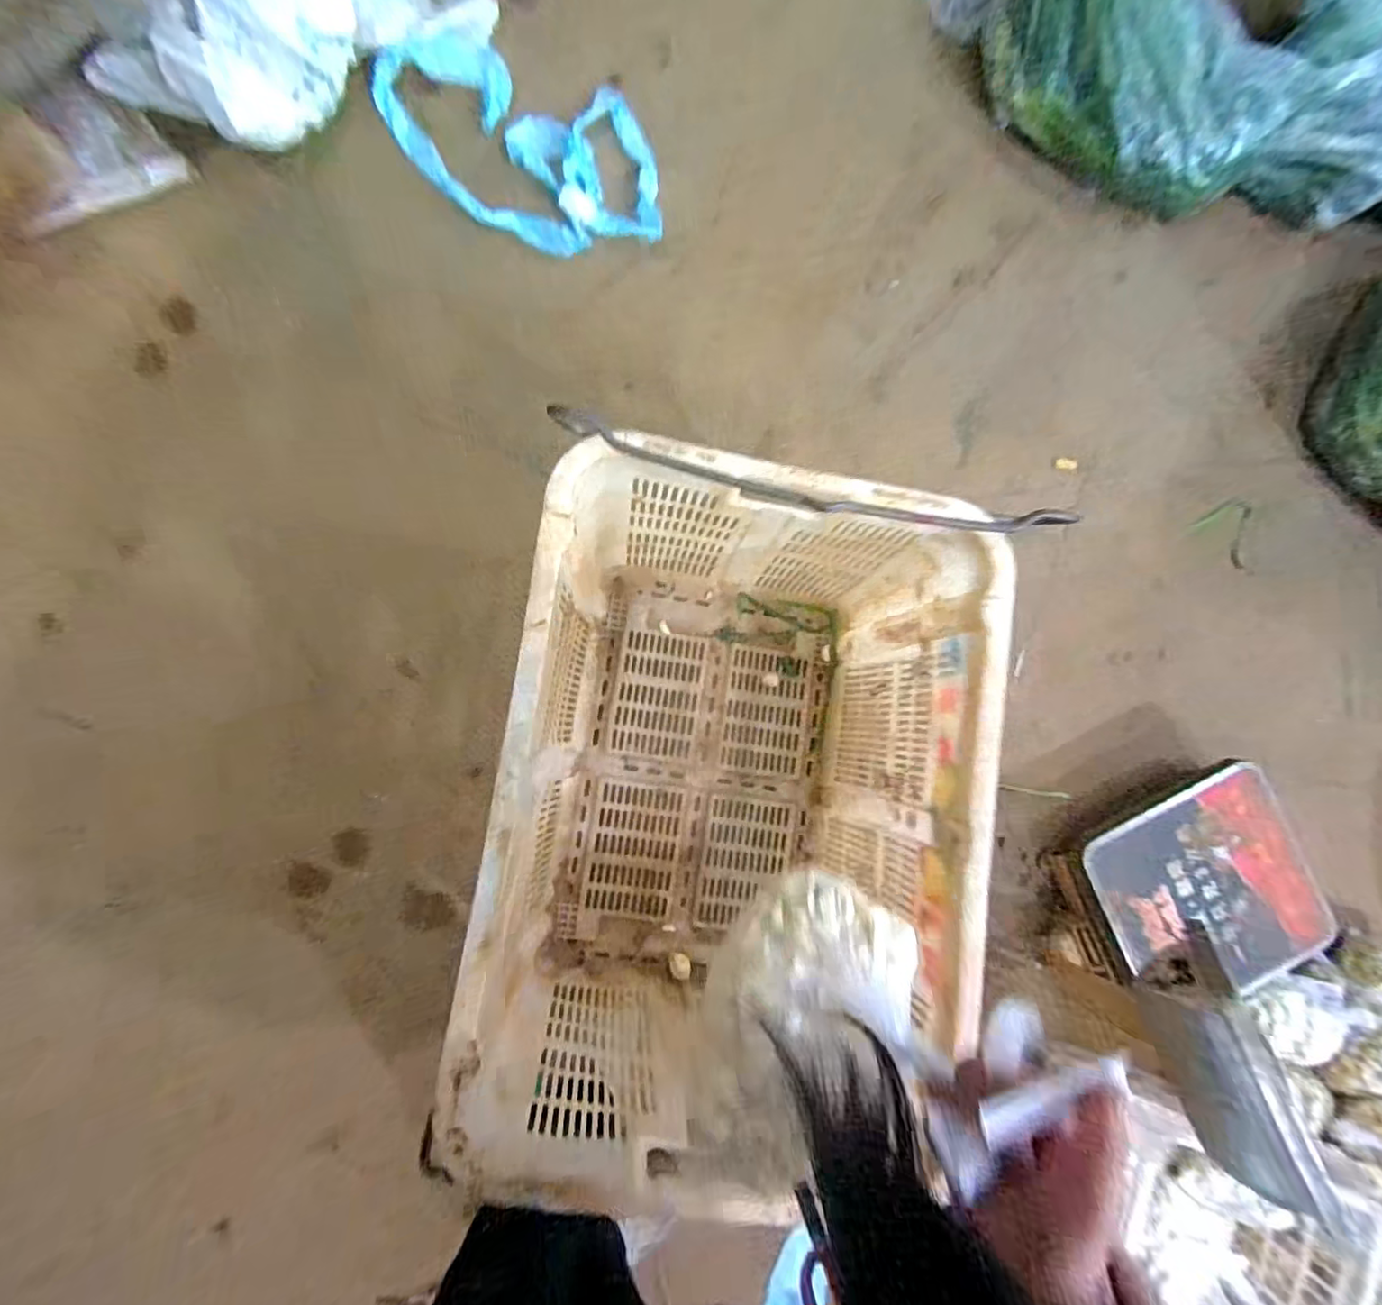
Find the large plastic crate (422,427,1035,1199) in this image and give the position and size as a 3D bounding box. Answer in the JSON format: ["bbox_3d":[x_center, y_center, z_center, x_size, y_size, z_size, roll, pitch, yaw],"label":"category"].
[{"bbox_3d":[0.046,0.160,0.725,0.464,0.378,0.656,9,83,-6],"label":"large plastic crate"}]

